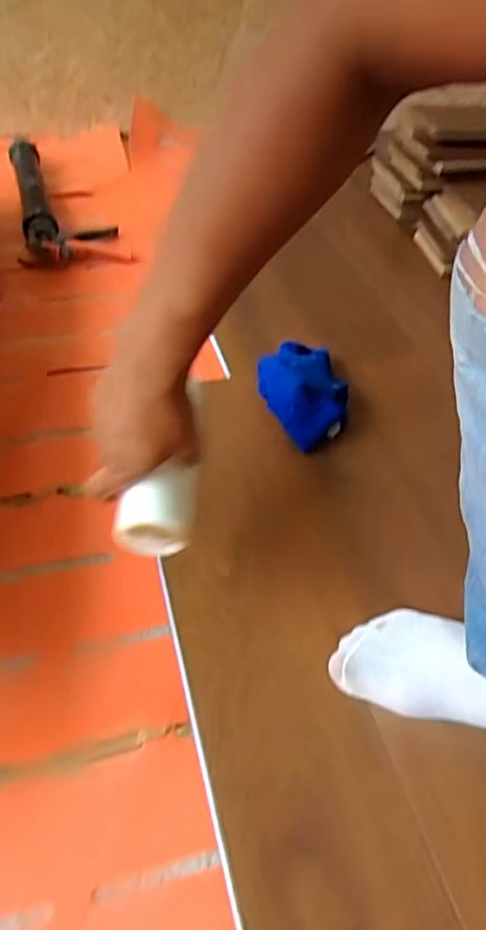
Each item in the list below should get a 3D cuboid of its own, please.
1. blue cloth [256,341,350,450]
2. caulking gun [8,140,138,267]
[{"bbox_3d":[0.085,-0.106,0.778,0.114,0.084,0.137,-26,53,-25],"label":"blue cloth"},{"bbox_3d":[-0.371,-0.531,1.141,0.190,0.074,0.426,-17,48,-15],"label":"caulking gun"}]

